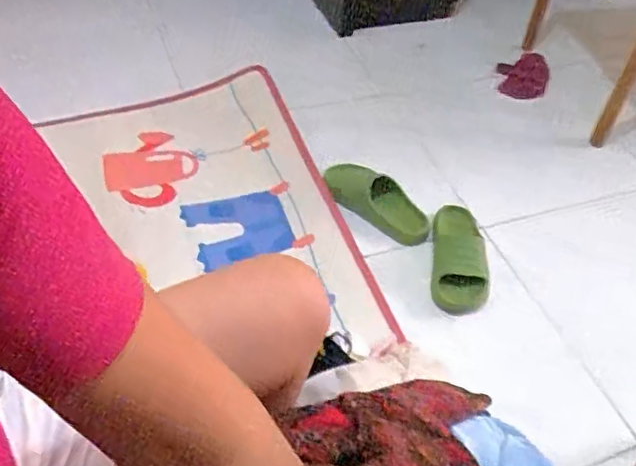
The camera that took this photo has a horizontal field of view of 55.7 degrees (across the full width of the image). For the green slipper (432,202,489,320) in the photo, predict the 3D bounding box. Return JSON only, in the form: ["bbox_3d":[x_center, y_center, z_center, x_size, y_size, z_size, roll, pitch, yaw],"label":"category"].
[{"bbox_3d":[0.263,0.050,1.151,0.094,0.083,0.229,4,48,-1],"label":"green slipper"}]

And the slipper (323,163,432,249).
[{"bbox_3d":[0.121,-0.068,1.235,0.256,0.075,0.082,32,53,22],"label":"slipper"}]

